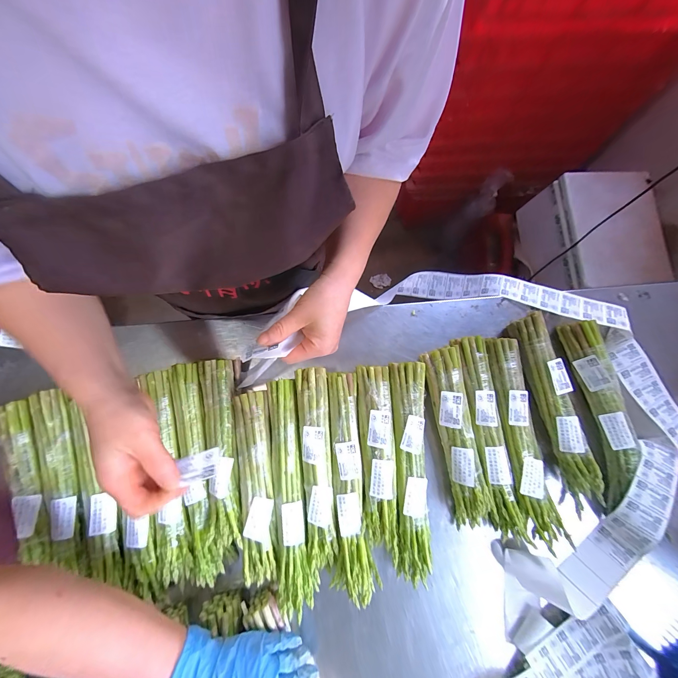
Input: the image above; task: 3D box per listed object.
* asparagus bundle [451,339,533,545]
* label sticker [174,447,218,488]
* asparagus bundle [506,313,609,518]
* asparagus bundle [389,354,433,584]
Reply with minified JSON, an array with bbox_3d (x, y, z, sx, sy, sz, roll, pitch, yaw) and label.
[{"bbox_3d":[0.220,0.138,0.424,0.048,0.035,0.284,-10,78,-1],"label":"asparagus bundle"},{"bbox_3d":[-0.138,0.126,0.285,0.034,0.006,0.030,-16,45,-6],"label":"label sticker"},{"bbox_3d":[0.321,0.107,0.435,0.058,0.046,0.289,-12,78,-1],"label":"asparagus bundle"},{"bbox_3d":[0.102,0.182,0.423,0.054,0.052,0.289,1,79,-1],"label":"asparagus bundle"}]

